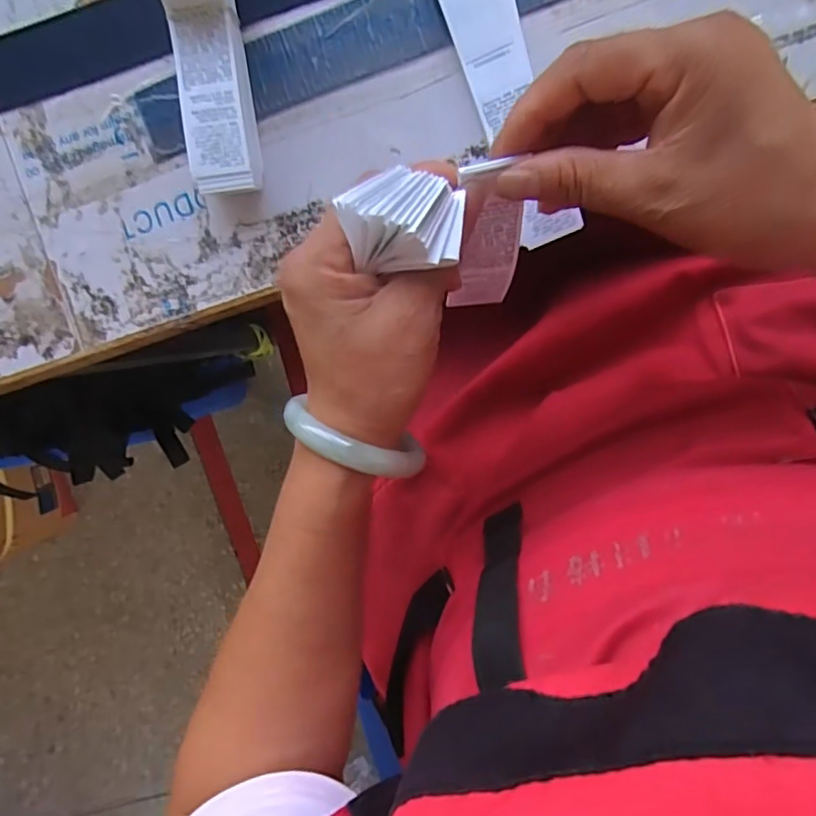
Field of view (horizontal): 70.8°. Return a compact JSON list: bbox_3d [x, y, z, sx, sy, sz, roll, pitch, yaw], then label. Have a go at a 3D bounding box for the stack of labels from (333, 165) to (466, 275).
[{"bbox_3d":[-0.002,-0.071,0.215,0.043,0.022,0.036,-4,98,6],"label":"stack of labels"}]

